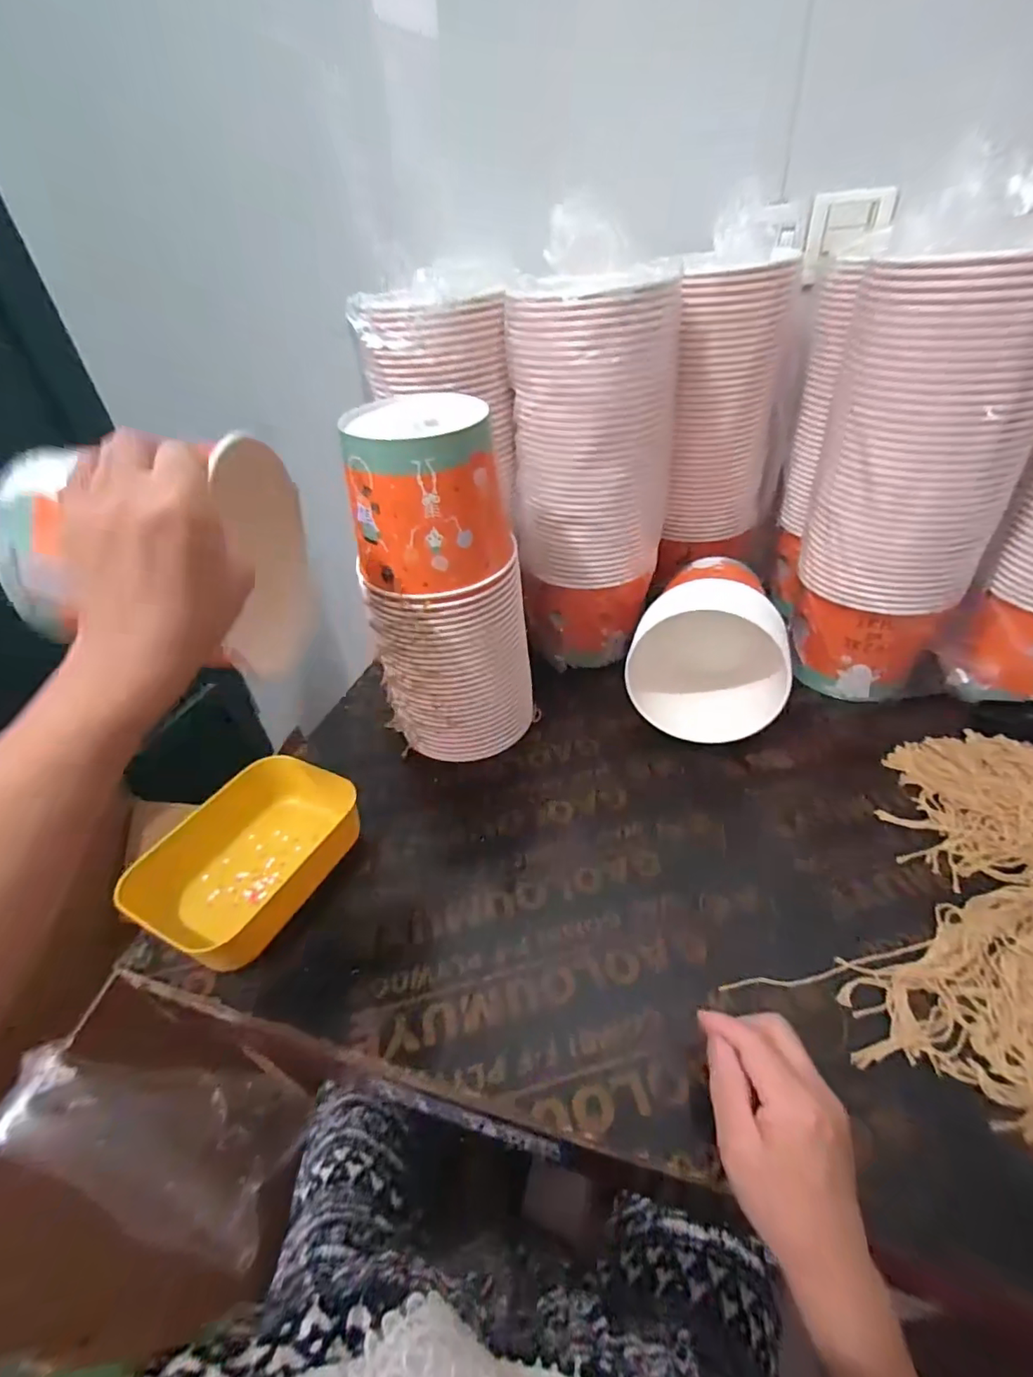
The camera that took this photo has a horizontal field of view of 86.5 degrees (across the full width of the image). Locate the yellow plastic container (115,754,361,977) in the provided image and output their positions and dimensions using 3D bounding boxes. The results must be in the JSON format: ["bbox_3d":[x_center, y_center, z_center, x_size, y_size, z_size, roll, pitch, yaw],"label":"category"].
[{"bbox_3d":[-0.244,0.157,0.518,0.142,0.058,0.193,20,47,28],"label":"yellow plastic container"}]

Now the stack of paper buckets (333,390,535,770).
[{"bbox_3d":[-0.073,-0.089,0.565,0.132,0.344,0.136,17,46,26],"label":"stack of paper buckets"}]

